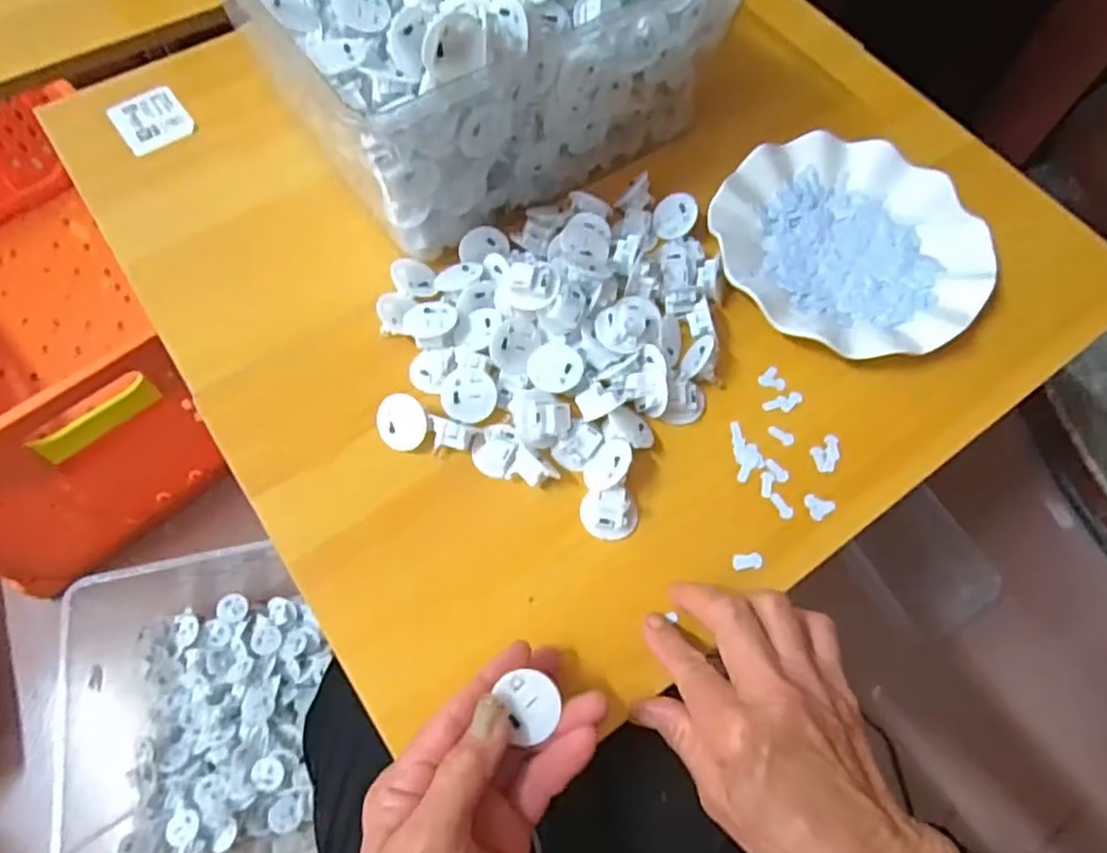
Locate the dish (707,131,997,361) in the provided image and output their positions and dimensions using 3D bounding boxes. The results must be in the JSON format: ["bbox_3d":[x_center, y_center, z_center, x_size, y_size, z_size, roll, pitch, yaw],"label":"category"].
[{"bbox_3d":[0.206,-0.127,0.485,0.178,0.021,0.178,1,65,-3],"label":"dish"}]

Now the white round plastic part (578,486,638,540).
[{"bbox_3d":[0.032,0.050,0.398,0.032,0.016,0.027,3,65,-2],"label":"white round plastic part"}]

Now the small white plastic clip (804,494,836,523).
[{"bbox_3d":[0.158,0.046,0.416,0.017,0.004,0.016,-33,71,-16],"label":"small white plastic clip"}]

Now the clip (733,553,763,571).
[{"bbox_3d":[0.112,0.077,0.401,0.017,0.004,0.010,-2,65,-4],"label":"clip"}]

